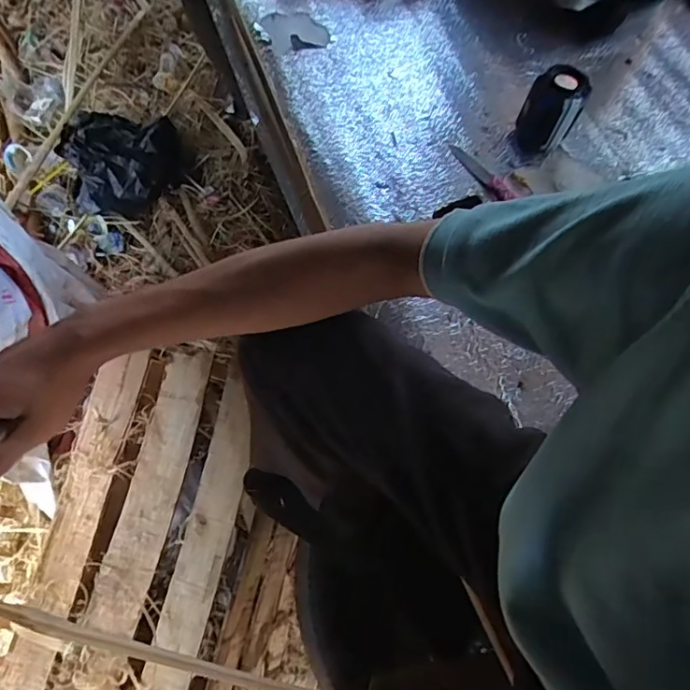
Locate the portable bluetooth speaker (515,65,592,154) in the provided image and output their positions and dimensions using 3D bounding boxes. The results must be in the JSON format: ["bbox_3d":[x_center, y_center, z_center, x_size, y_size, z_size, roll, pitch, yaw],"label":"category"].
[{"bbox_3d":[0.310,-0.353,0.800,0.080,0.105,0.069,25,67,8],"label":"portable bluetooth speaker"}]

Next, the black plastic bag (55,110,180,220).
[{"bbox_3d":[-0.619,-0.520,1.460,0.318,0.125,0.288,-17,68,-10],"label":"black plastic bag"}]

